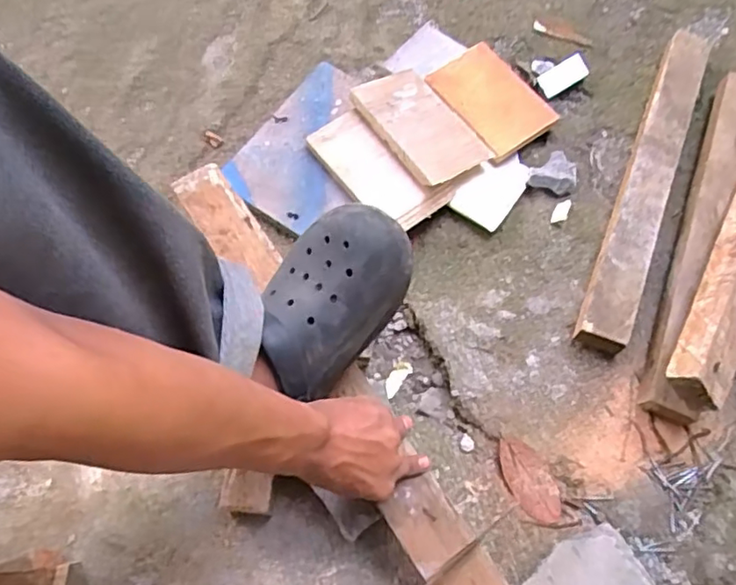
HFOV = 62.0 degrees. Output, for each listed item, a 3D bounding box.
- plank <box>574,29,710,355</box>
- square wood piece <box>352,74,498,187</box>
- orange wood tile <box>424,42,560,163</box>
[{"bbox_3d":[0.372,-0.158,0.815,0.061,0.047,0.522,21,68,12],"label":"plank"},{"bbox_3d":[0.069,-0.225,0.819,0.114,0.015,0.182,-27,67,-26],"label":"square wood piece"},{"bbox_3d":[0.167,-0.269,0.848,0.105,0.016,0.161,-37,73,-2],"label":"orange wood tile"}]

